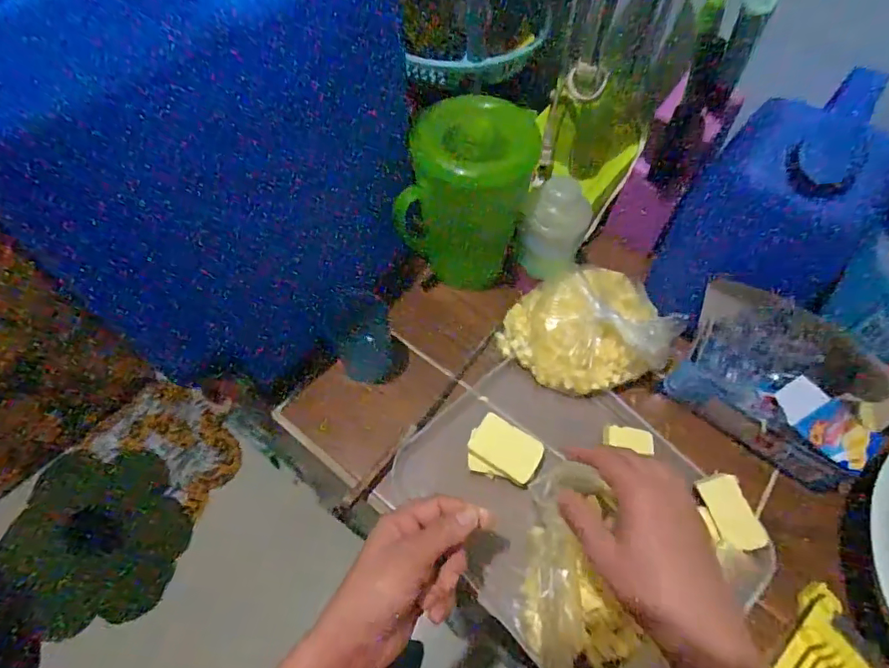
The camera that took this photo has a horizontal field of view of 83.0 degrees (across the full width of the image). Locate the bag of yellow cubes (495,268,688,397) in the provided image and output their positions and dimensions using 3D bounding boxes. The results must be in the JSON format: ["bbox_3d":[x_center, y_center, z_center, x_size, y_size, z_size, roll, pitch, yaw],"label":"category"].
[{"bbox_3d":[0.158,-0.013,0.538,0.178,0.082,0.132,-17,61,-12],"label":"bag of yellow cubes"}]

